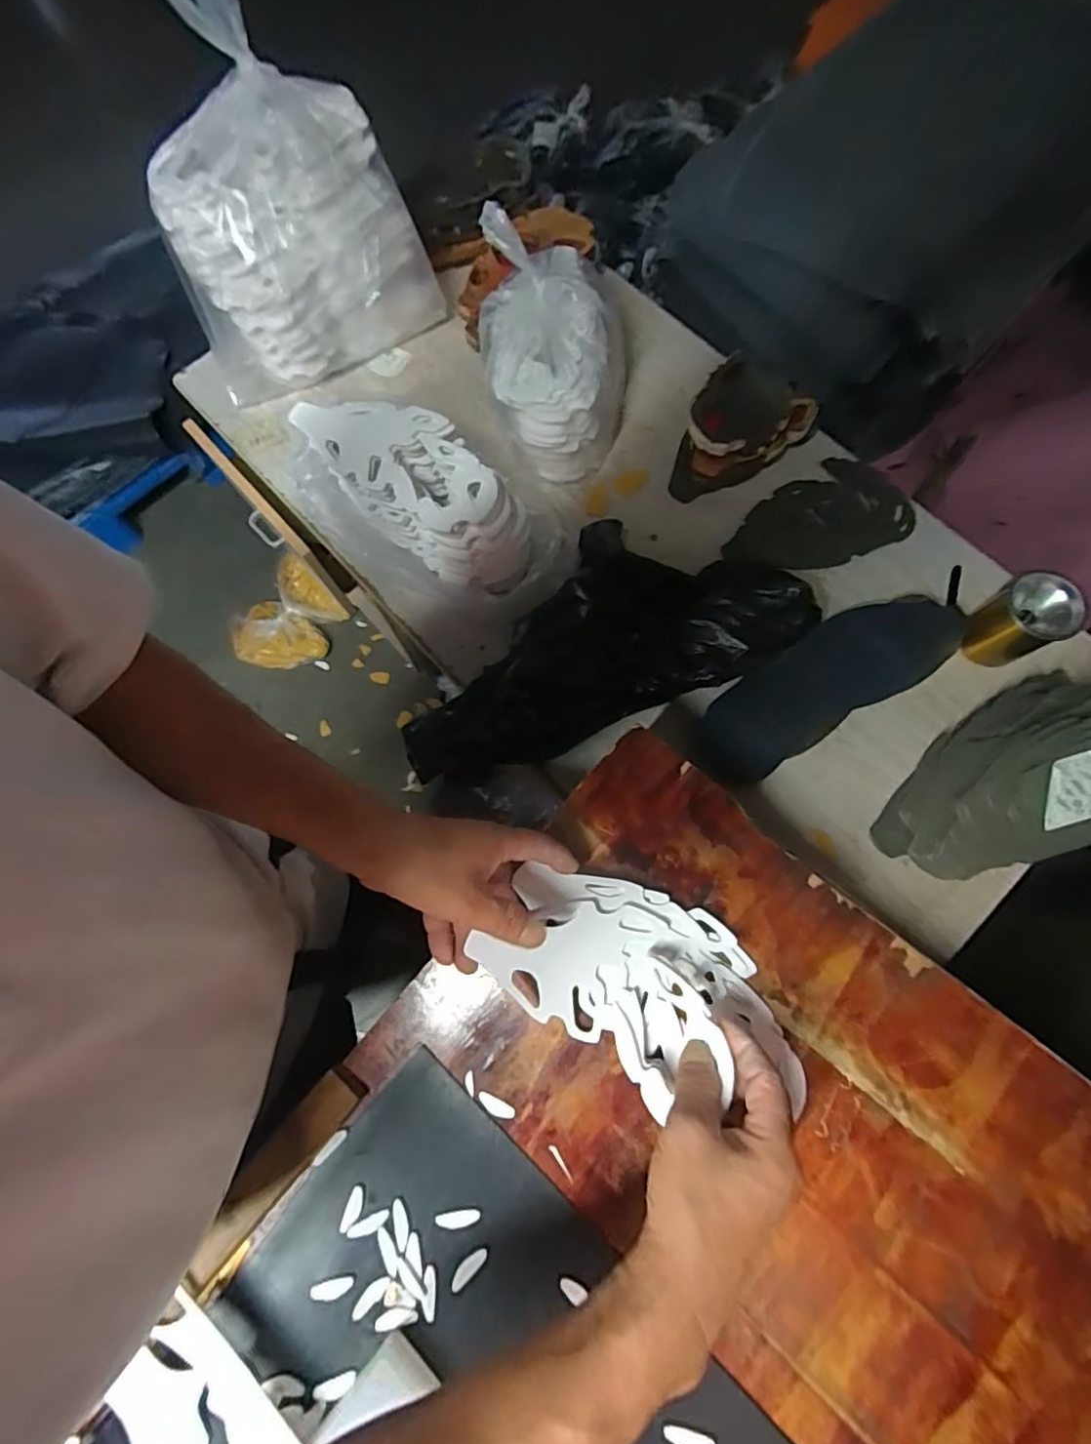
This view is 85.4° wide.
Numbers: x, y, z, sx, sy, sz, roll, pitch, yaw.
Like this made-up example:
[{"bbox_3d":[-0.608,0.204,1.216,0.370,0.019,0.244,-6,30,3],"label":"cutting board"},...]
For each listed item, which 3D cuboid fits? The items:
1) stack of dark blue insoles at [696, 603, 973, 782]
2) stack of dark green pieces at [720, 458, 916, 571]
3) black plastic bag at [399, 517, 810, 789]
[{"bbox_3d":[0.328,-0.057,0.658,0.323,0.035,0.109,-30,75,-9],"label":"stack of dark blue insoles"},{"bbox_3d":[0.328,-0.246,0.726,0.223,0.022,0.124,-21,74,-6],"label":"stack of dark green pieces"},{"bbox_3d":[0.060,-0.096,0.656,0.466,0.085,0.209,-21,74,-6],"label":"black plastic bag"}]

